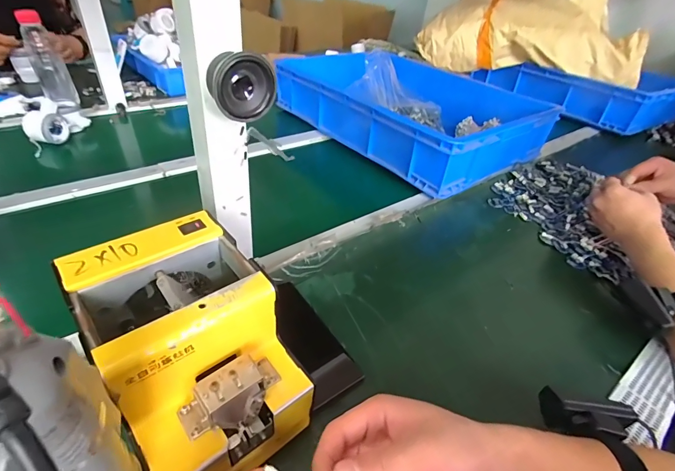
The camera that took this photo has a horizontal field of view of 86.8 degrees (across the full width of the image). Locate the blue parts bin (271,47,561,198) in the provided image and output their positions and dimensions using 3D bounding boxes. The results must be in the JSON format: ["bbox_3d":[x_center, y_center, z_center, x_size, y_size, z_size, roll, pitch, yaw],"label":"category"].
[{"bbox_3d":[0.160,-0.327,0.894,0.382,0.123,0.602,-22,47,-32],"label":"blue parts bin"}]

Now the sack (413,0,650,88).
[{"bbox_3d":[0.618,-0.669,1.173,0.664,0.223,0.265,11,38,4],"label":"sack"}]

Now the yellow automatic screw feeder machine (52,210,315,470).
[{"bbox_3d":[-0.116,0.089,0.292,0.122,0.113,0.179,-25,48,-34],"label":"yellow automatic screw feeder machine"}]

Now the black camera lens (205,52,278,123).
[{"bbox_3d":[-0.080,-0.127,0.299,0.054,0.049,0.030,-15,43,-26],"label":"black camera lens"}]

